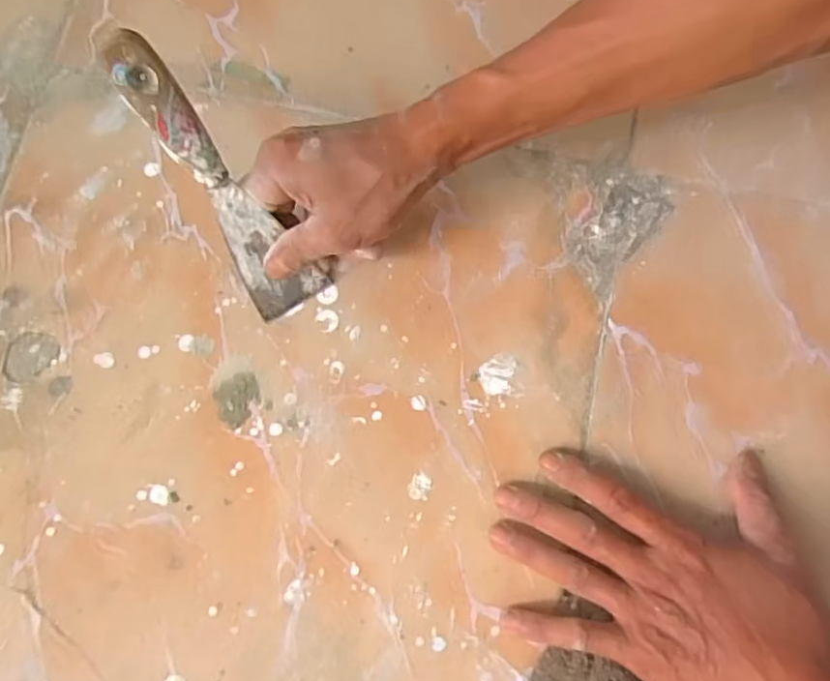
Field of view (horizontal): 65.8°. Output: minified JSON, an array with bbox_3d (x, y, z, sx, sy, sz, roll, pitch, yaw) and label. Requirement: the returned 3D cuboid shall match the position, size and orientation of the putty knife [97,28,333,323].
[{"bbox_3d":[-0.106,-0.084,0.355,0.042,0.174,0.010,-34,41,-7],"label":"putty knife"}]

